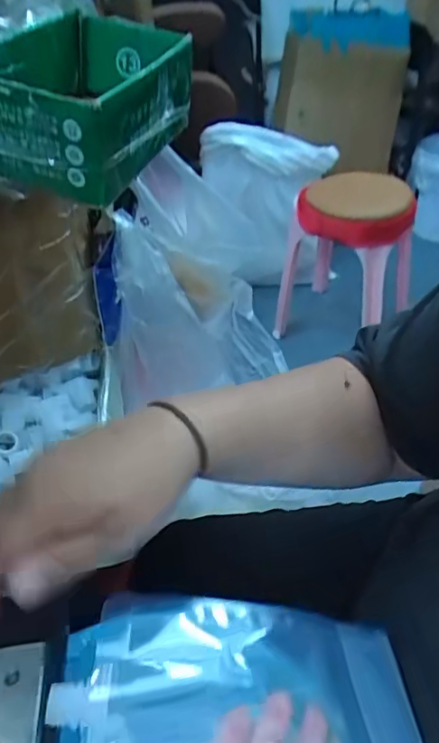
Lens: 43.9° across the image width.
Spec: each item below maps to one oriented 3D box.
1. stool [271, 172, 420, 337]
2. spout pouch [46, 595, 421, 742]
[{"bbox_3d":[0.353,-0.333,1.540,0.335,0.414,0.343,6,42,12],"label":"stool"},{"bbox_3d":[0.015,0.188,0.291,0.196,0.013,0.121,9,42,-10],"label":"spout pouch"}]

